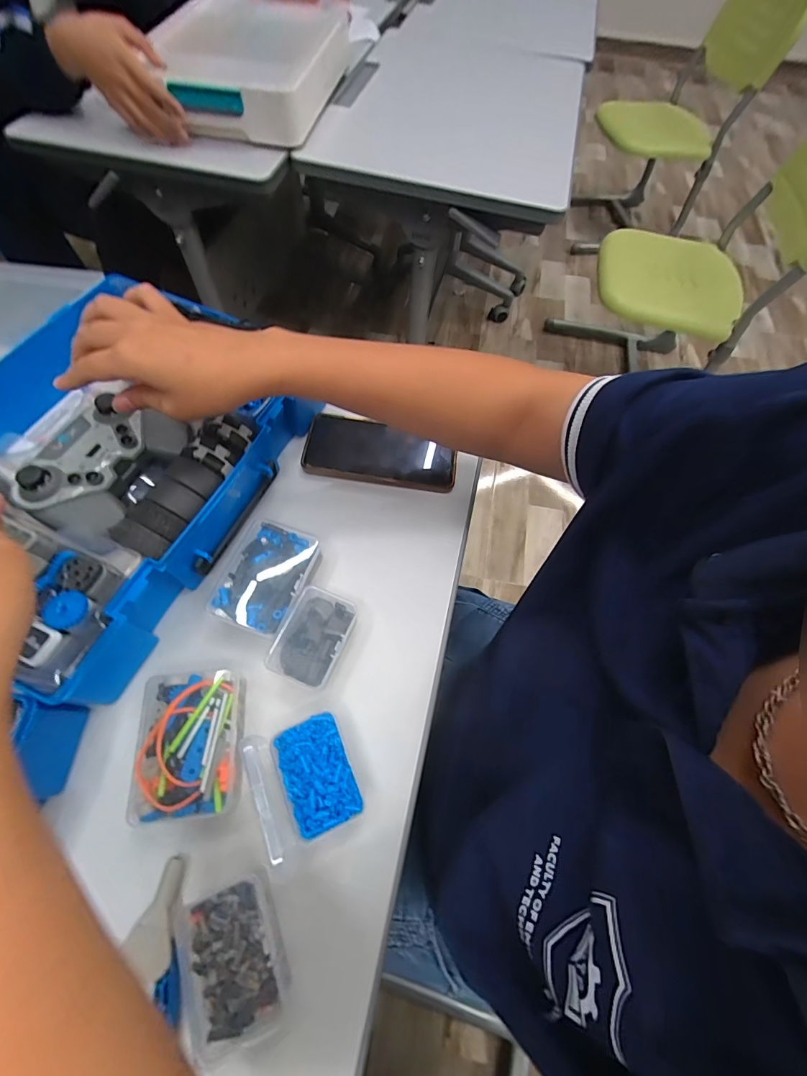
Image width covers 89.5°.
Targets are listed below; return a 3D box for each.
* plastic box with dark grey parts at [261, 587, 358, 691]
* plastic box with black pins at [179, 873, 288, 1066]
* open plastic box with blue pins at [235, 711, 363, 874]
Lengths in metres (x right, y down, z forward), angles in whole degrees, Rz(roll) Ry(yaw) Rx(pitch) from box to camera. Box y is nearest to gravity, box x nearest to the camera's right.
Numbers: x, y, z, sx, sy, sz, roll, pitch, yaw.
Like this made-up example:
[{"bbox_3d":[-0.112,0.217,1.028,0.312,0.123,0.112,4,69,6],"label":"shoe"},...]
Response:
[{"bbox_3d":[-0.073,0.084,0.344,0.052,0.030,0.078,20,65,7],"label":"plastic box with dark grey parts"},{"bbox_3d":[-0.105,0.262,0.255,0.056,0.032,0.074,-12,65,-9],"label":"plastic box with black pins"},{"bbox_3d":[-0.070,0.177,0.296,0.067,0.043,0.084,-21,67,-13],"label":"open plastic box with blue pins"}]

